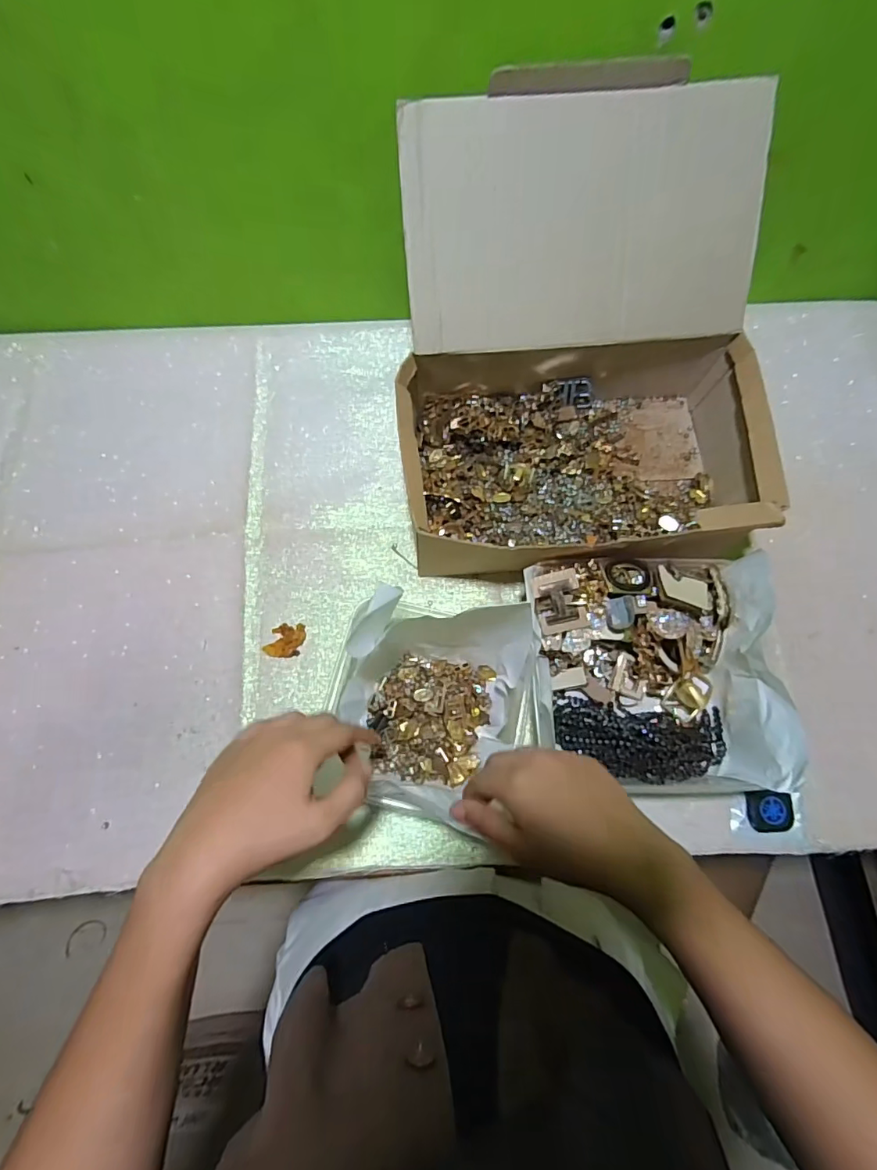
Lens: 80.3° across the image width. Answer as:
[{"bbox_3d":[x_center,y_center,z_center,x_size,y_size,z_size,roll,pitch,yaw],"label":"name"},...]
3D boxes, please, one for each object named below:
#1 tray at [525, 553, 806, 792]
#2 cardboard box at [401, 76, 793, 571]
[{"bbox_3d":[0.182,0.079,0.466,0.200,0.080,0.199,-2,72,-1],"label":"tray"},{"bbox_3d":[0.136,-0.211,0.486,0.337,0.226,0.341,1,72,0],"label":"cardboard box"}]

